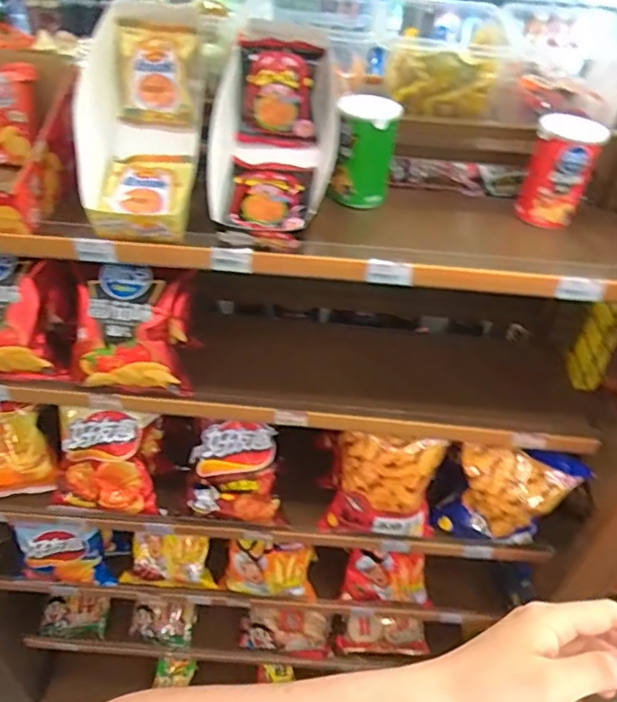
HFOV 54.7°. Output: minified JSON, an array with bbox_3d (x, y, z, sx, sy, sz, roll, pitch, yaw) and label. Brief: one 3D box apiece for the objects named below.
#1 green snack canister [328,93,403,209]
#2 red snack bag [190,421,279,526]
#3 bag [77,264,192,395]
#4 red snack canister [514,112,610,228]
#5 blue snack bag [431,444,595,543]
[{"bbox_3d":[0.067,-0.247,0.731,0.075,0.113,0.080,8,44,4],"label":"green snack canister"},{"bbox_3d":[-0.106,0.170,0.860,0.123,0.143,0.050,4,8,0],"label":"red snack bag"},{"bbox_3d":[-0.218,-0.034,0.757,0.123,0.130,0.109,1,44,-3],"label":"bag"},{"bbox_3d":[0.301,-0.217,0.719,0.075,0.114,0.062,22,46,18],"label":"red snack canister"},{"bbox_3d":[0.271,0.209,0.827,0.175,0.169,0.069,13,44,9],"label":"blue snack bag"}]

